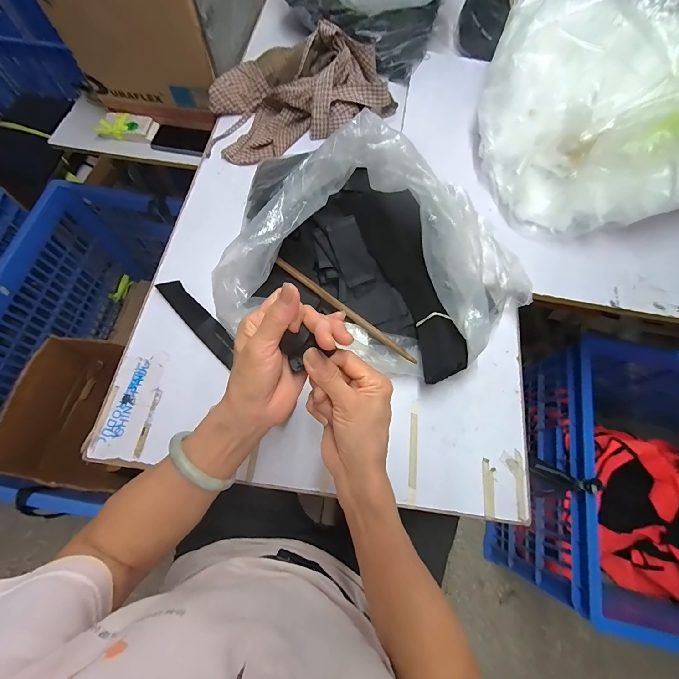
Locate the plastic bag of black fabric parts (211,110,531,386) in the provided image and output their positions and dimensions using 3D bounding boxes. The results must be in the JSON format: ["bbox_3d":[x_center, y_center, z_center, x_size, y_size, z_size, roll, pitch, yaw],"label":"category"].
[{"bbox_3d":[0.067,-0.095,0.471,0.356,0.191,0.286,36,72,12],"label":"plastic bag of black fabric parts"}]

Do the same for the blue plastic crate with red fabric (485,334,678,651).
[{"bbox_3d":[0.976,0.424,0.965,0.885,0.474,0.754,12,69,3],"label":"blue plastic crate with red fabric"}]

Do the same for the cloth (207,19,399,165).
[{"bbox_3d":[-0.083,-0.515,0.669,0.378,0.108,0.219,-19,70,-9],"label":"cloth"}]

